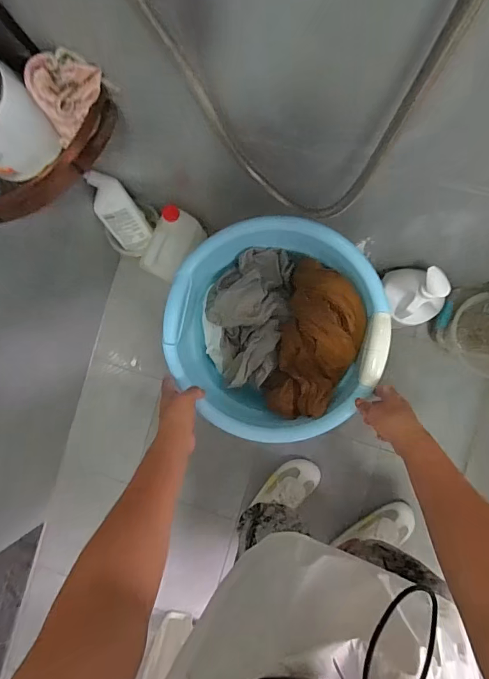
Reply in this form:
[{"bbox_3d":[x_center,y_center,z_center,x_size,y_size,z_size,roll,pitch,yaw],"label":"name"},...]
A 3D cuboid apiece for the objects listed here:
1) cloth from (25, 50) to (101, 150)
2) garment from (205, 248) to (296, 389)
[{"bbox_3d":[-0.214,-0.292,0.474,0.059,0.052,0.084,33,92,6],"label":"cloth"},{"bbox_3d":[0.007,-0.041,0.690,0.136,0.050,0.232,5,89,6],"label":"garment"}]

